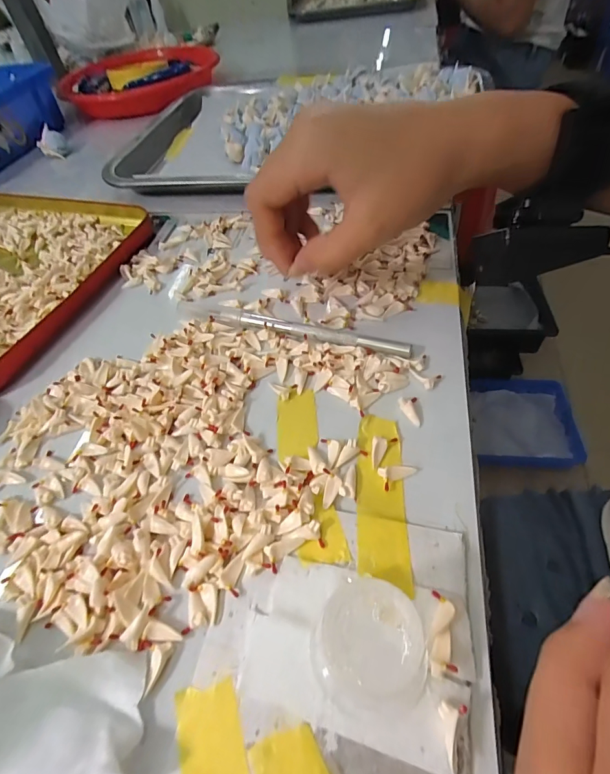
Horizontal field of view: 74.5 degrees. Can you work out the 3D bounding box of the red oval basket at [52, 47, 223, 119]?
[{"bbox_3d":[-0.220,-0.433,0.561,0.186,0.036,0.186,0,52,8],"label":"red oval basket"}]

